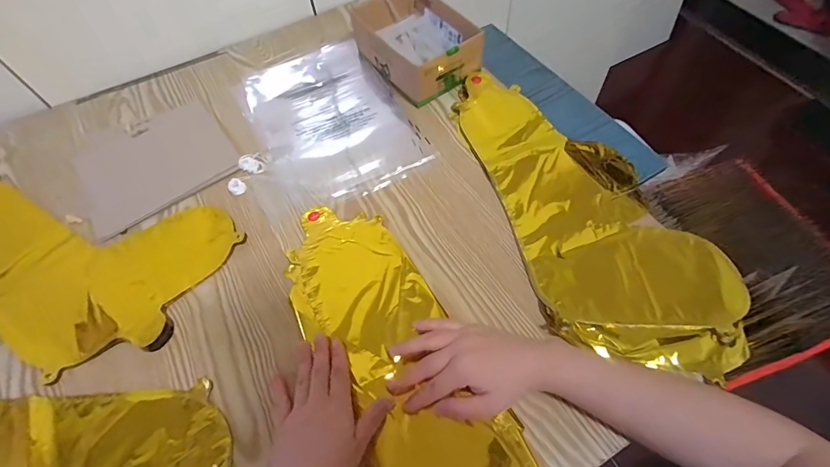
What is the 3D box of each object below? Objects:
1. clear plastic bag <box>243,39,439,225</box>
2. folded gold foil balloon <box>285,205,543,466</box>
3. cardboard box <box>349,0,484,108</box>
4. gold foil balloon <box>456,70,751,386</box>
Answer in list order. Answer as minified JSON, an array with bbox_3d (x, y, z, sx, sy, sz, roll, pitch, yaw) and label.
[{"bbox_3d":[-0.141,-0.168,0.590,0.232,0.012,0.304,-26,60,-11],"label":"clear plastic bag"},{"bbox_3d":[-0.012,0.137,0.407,0.133,0.009,0.427,-28,61,-13],"label":"folded gold foil balloon"},{"bbox_3d":[0.002,-0.292,0.620,0.131,0.073,0.183,-33,61,-15],"label":"cardboard box"},{"bbox_3d":[0.188,-0.048,0.486,0.202,0.019,0.448,-22,59,-9],"label":"gold foil balloon"}]

